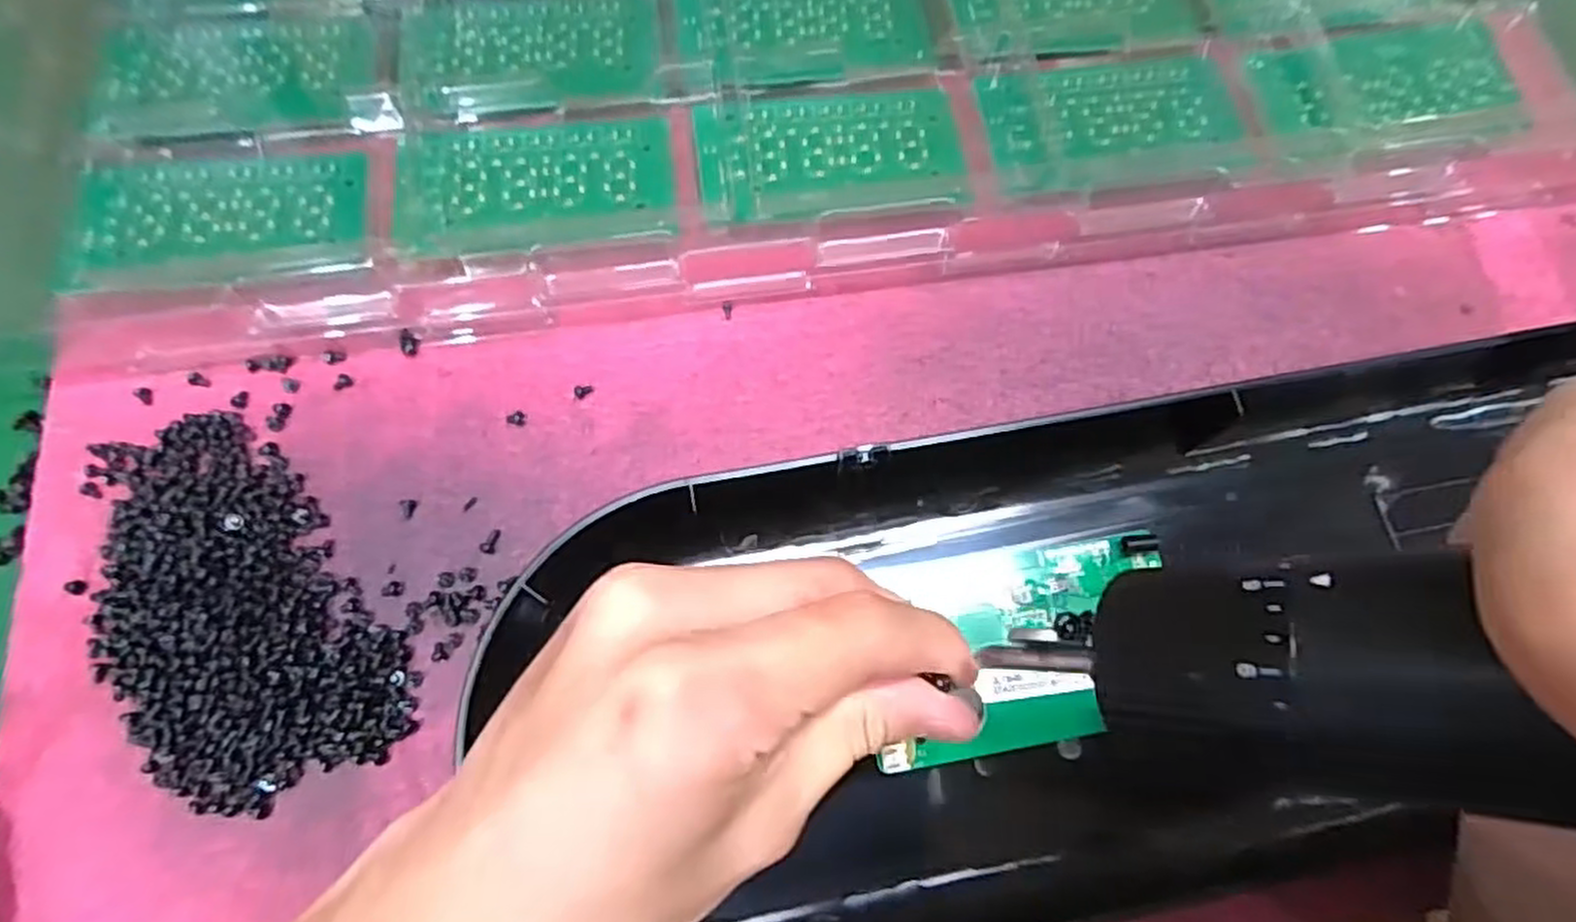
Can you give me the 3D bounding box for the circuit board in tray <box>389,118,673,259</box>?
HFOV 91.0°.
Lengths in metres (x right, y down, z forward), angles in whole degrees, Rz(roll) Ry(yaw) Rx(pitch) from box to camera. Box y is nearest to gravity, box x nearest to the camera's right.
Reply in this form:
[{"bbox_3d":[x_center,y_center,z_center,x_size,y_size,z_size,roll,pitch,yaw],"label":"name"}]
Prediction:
[{"bbox_3d":[-0.097,-0.108,0.299,0.105,0.006,0.056,-7,71,-4],"label":"circuit board in tray"}]

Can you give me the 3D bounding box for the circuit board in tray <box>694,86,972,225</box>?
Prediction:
[{"bbox_3d":[0.017,-0.123,0.306,0.103,0.007,0.056,-8,71,-4],"label":"circuit board in tray"}]

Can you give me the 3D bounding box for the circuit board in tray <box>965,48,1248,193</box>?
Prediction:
[{"bbox_3d":[0.132,-0.139,0.313,0.106,0.009,0.061,-9,72,-4],"label":"circuit board in tray"}]

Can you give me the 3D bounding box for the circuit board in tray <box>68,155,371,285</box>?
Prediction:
[{"bbox_3d":[-0.209,-0.093,0.288,0.097,0.009,0.051,-6,71,-4],"label":"circuit board in tray"}]

